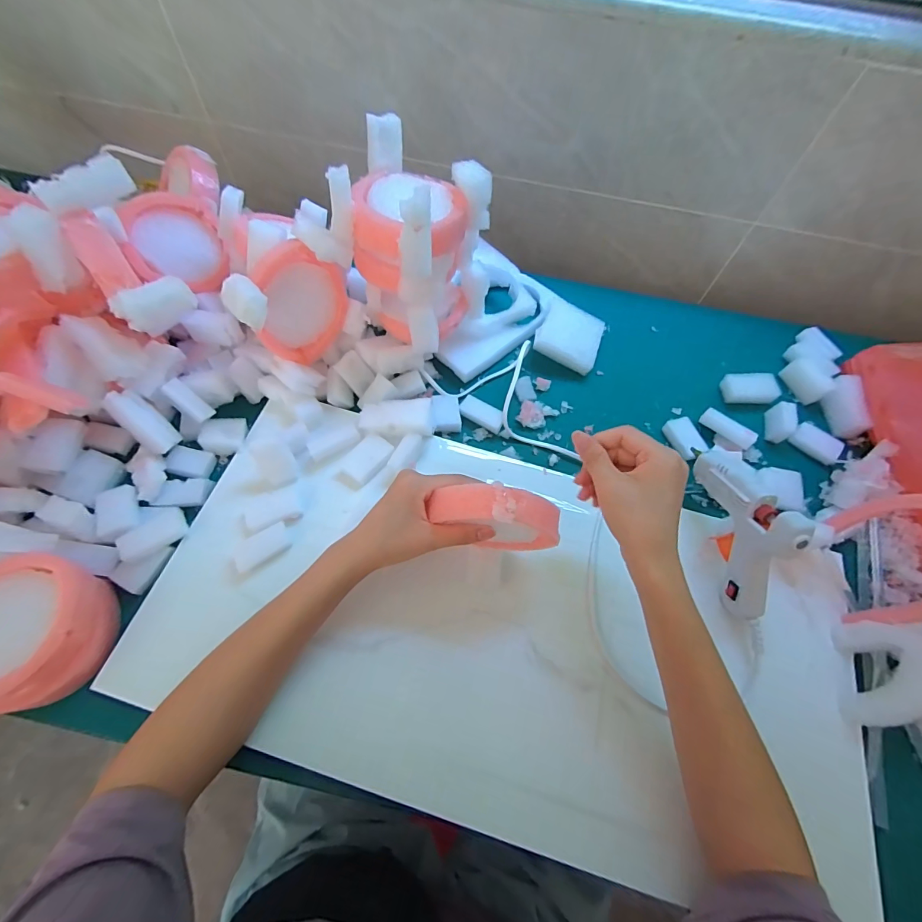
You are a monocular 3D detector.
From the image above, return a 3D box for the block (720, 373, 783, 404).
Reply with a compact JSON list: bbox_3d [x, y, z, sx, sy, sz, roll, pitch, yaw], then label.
[{"bbox_3d":[0.339,-0.085,0.491,0.061,0.020,0.031,2,63,-3],"label":"block"}]

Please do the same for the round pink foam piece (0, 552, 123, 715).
[{"bbox_3d":[-0.338,0.129,0.322,0.104,0.042,0.104,1,63,-3],"label":"round pink foam piece"}]

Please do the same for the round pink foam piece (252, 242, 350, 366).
[{"bbox_3d":[-0.160,-0.153,0.412,0.096,0.104,0.026,-43,58,-9],"label":"round pink foam piece"}]

